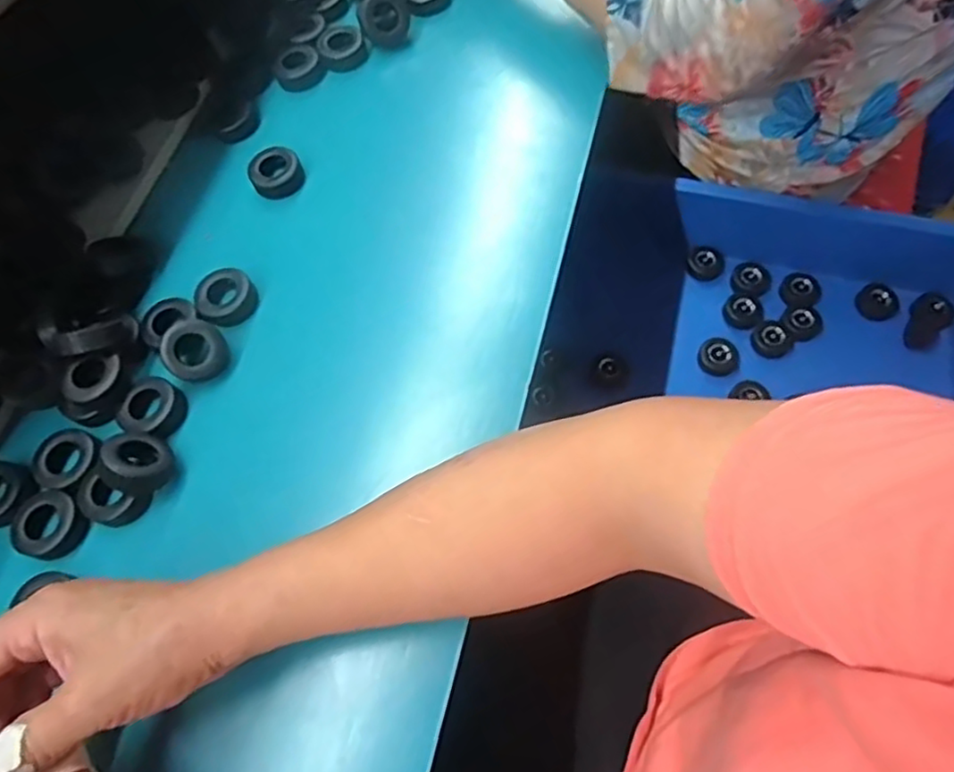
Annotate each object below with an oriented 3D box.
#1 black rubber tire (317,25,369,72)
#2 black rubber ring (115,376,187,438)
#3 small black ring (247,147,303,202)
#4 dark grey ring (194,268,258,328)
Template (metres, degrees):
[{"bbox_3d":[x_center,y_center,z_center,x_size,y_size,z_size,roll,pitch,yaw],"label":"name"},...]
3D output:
[{"bbox_3d":[-0.107,-0.268,0.515,0.037,0.015,0.035,-1,65,3],"label":"black rubber tire"},{"bbox_3d":[-0.200,0.013,0.397,0.039,0.014,0.034,2,66,4],"label":"black rubber ring"},{"bbox_3d":[-0.143,-0.152,0.464,0.036,0.017,0.031,-25,66,-8],"label":"small black ring"},{"bbox_3d":[-0.165,-0.058,0.427,0.038,0.016,0.036,-1,65,3],"label":"dark grey ring"}]

